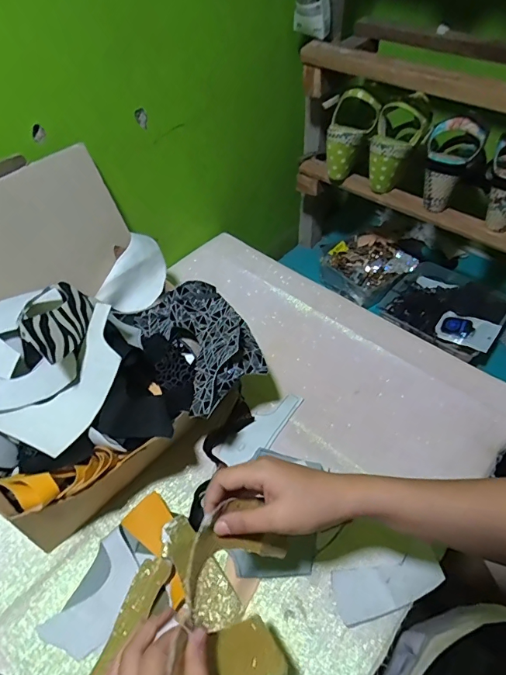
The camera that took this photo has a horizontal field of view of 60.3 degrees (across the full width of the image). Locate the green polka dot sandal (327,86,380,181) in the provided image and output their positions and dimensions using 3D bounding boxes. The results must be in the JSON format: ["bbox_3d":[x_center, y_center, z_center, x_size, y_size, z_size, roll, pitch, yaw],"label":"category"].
[{"bbox_3d":[0.155,-0.348,0.754,0.086,0.145,0.062,32,31,24],"label":"green polka dot sandal"}]

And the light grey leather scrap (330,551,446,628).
[{"bbox_3d":[0.149,0.272,0.478,0.118,0.015,0.049,-10,52,-7],"label":"light grey leather scrap"}]

